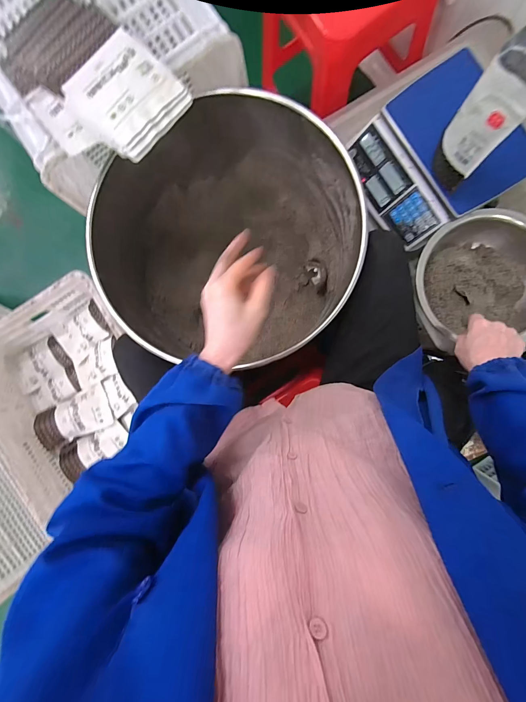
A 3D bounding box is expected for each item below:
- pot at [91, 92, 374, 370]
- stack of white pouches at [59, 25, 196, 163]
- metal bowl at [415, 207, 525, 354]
[{"bbox_3d":[-0.039,-0.261,0.749,0.499,0.362,0.530,0,89,5],"label":"pot"},{"bbox_3d":[-0.223,-0.410,0.498,0.174,0.029,0.149,43,93,4],"label":"stack of white pouches"},{"bbox_3d":[0.444,-0.140,0.644,0.262,0.101,0.246,0,89,5],"label":"metal bowl"}]

